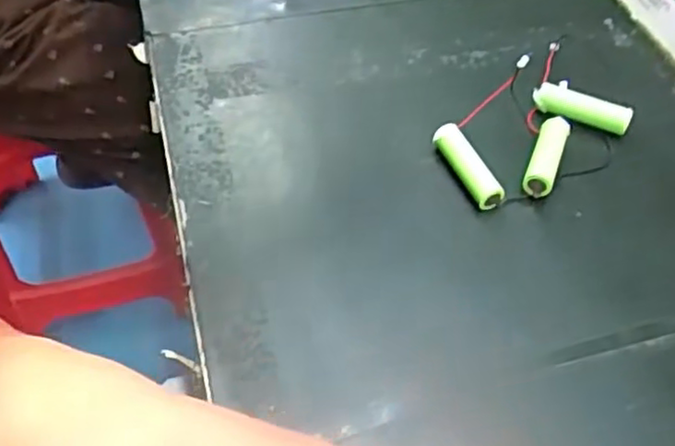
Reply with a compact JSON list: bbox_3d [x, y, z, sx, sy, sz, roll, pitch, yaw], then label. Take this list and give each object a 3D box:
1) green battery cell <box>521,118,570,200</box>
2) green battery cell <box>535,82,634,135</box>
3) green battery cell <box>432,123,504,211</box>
[{"bbox_3d":[0.109,-0.034,0.354,0.015,0.016,0.054,21,54,13],"label":"green battery cell"},{"bbox_3d":[0.136,-0.063,0.378,0.052,0.015,0.015,22,54,14],"label":"green battery cell"},{"bbox_3d":[0.066,-0.029,0.348,0.014,0.017,0.051,-18,55,-16],"label":"green battery cell"}]

